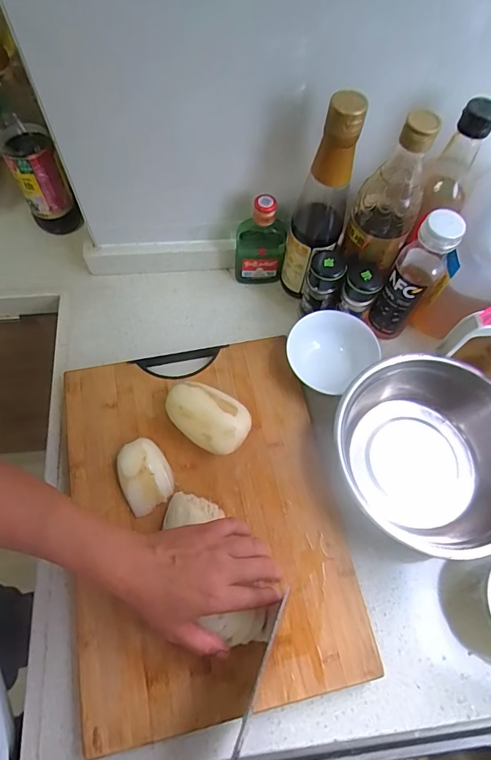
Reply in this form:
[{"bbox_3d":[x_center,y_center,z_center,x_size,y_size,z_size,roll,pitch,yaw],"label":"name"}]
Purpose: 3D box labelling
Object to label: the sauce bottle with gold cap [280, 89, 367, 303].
[{"bbox_3d":[0.083,-0.188,0.486,0.057,0.248,0.052,17,66,5],"label":"sauce bottle with gold cap"}]

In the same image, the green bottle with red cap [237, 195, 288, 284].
[{"bbox_3d":[0.019,-0.175,0.555,0.063,0.138,0.028,2,65,-2],"label":"green bottle with red cap"}]

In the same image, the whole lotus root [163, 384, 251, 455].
[{"bbox_3d":[-0.041,0.043,0.477,0.091,0.053,0.060,31,68,11],"label":"whole lotus root"}]

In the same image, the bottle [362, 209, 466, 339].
[{"bbox_3d":[0.192,-0.121,0.501,0.048,0.178,0.061,28,67,10],"label":"bottle"}]

